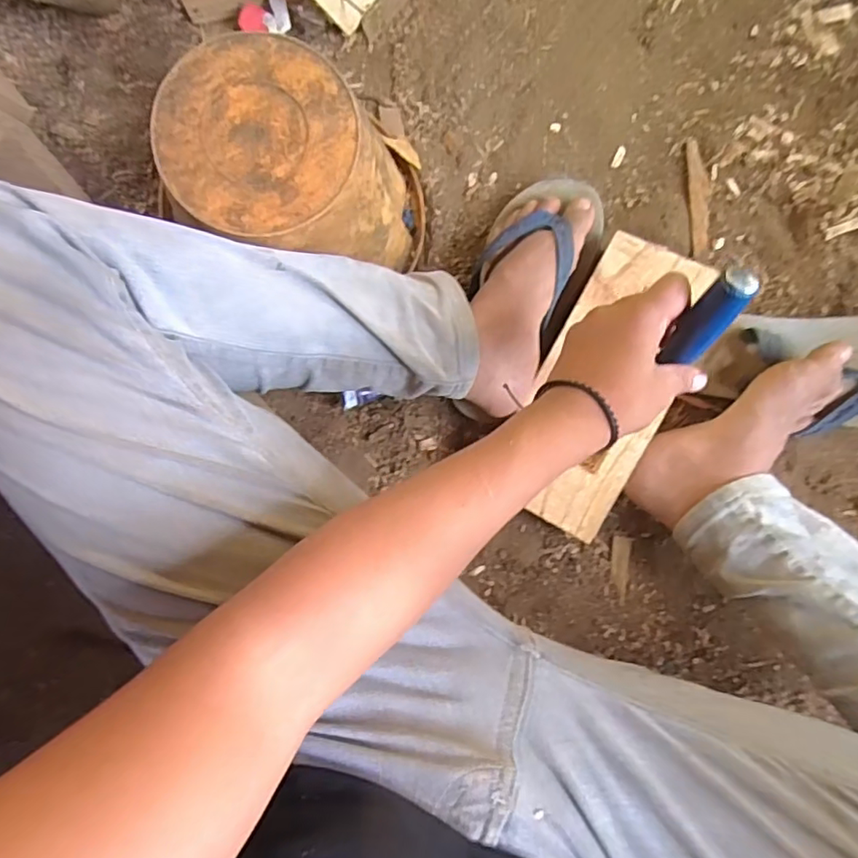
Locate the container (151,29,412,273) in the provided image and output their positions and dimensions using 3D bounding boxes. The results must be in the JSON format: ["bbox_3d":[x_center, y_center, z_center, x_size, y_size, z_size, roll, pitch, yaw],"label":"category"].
[{"bbox_3d":[-0.113,-0.227,0.527,0.168,0.183,0.159,5,92,9],"label":"container"}]

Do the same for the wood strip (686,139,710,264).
[{"bbox_3d":[0.266,-0.227,0.568,0.017,0.004,0.118,-3,91,10],"label":"wood strip"}]

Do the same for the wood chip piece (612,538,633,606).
[{"bbox_3d":[0.188,0.138,0.568,0.017,0.005,0.064,7,82,11],"label":"wood chip piece"}]

